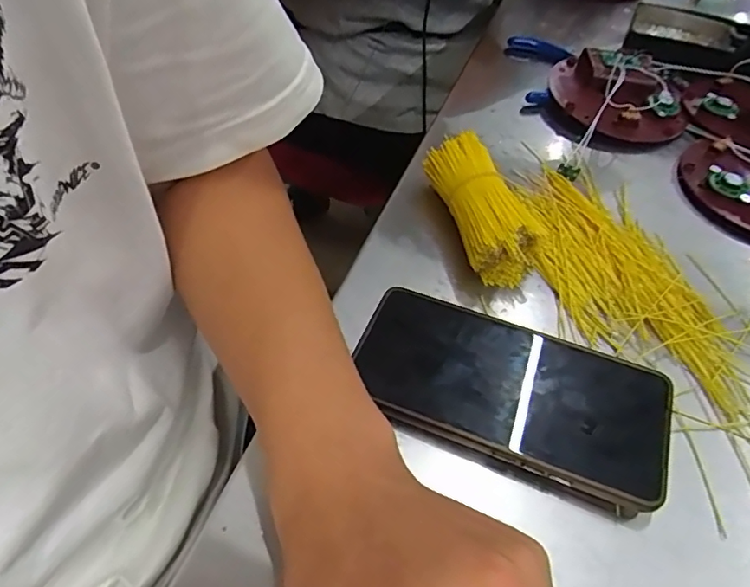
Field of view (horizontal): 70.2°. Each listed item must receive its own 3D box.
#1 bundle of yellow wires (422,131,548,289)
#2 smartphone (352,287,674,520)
[{"bbox_3d":[0.068,-0.059,0.352,0.040,0.033,0.109,-15,55,-15],"label":"bundle of yellow wires"},{"bbox_3d":[0.069,0.050,0.282,0.158,0.017,0.077,20,54,11],"label":"smartphone"}]

